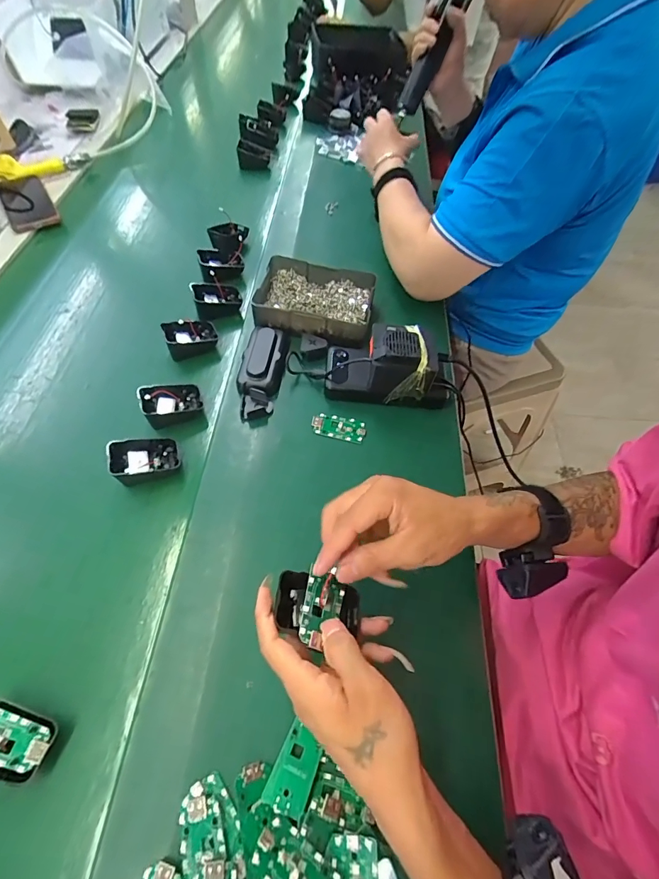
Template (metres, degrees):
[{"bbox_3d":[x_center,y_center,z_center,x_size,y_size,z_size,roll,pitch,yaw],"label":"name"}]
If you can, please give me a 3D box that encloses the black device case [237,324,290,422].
[{"bbox_3d":[-0.085,-0.089,0.520,0.055,0.038,0.145,6,56,3],"label":"black device case"}]

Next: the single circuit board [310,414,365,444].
[{"bbox_3d":[0.012,-0.015,0.492,0.064,0.005,0.030,15,63,0],"label":"single circuit board"}]

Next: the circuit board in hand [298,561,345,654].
[{"bbox_3d":[-0.004,0.128,0.307,0.033,0.008,0.055,25,49,-20],"label":"circuit board in hand"}]

